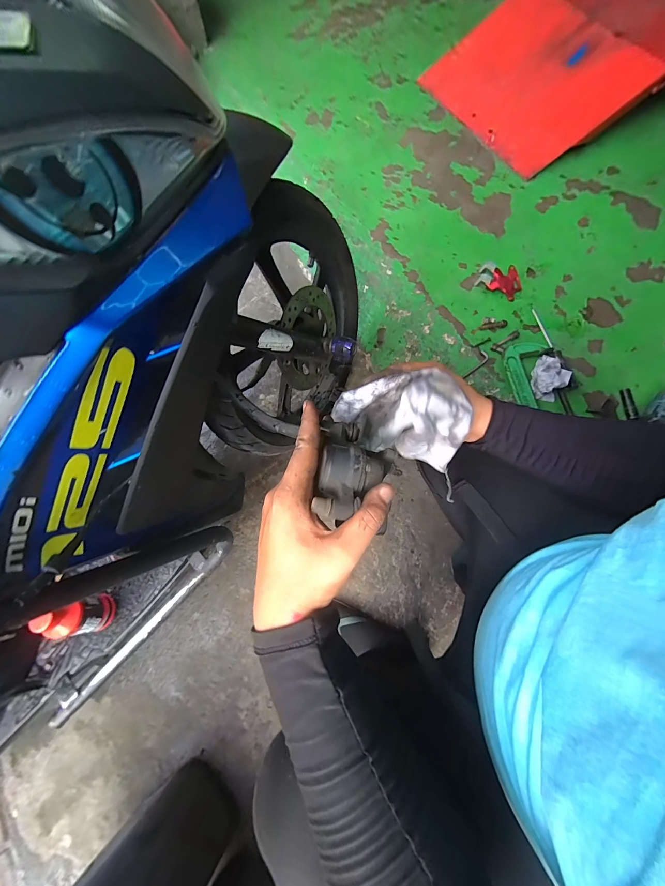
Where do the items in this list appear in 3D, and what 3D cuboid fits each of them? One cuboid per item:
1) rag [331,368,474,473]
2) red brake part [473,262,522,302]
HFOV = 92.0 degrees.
[{"bbox_3d":[0.074,-0.022,0.366,0.135,0.136,0.081,3,73,0],"label":"rag"},{"bbox_3d":[0.453,-0.446,0.858,0.115,0.025,0.104,27,75,8],"label":"red brake part"}]

